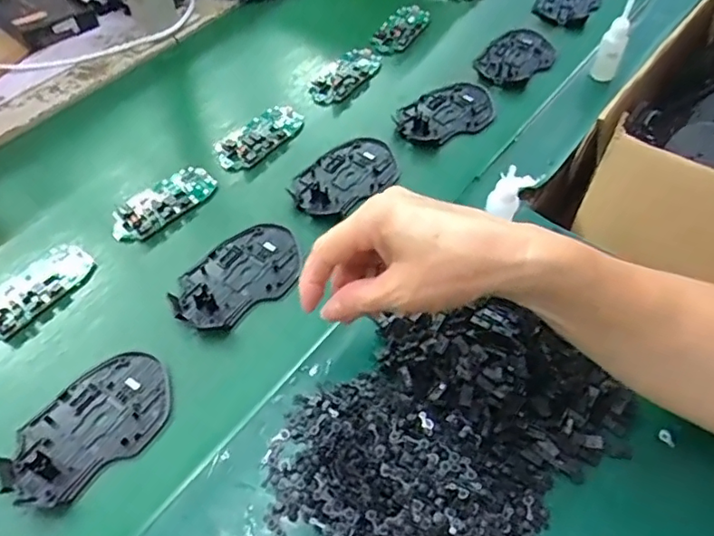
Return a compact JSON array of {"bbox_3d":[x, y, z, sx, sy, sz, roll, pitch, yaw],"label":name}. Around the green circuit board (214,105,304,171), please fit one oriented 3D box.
[{"bbox_3d":[-0.098,-0.136,0.564,0.055,0.009,0.100,35,60,24],"label":"green circuit board"}]

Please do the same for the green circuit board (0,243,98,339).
[{"bbox_3d":[-0.261,0.017,0.452,0.048,0.009,0.099,31,58,22],"label":"green circuit board"}]

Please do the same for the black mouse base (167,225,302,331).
[{"bbox_3d":[-0.095,0.003,0.456,0.073,0.011,0.111,34,60,24],"label":"black mouse base"}]

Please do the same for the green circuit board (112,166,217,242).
[{"bbox_3d":[-0.177,-0.061,0.511,0.099,0.007,0.054,-37,60,-25],"label":"green circuit board"}]

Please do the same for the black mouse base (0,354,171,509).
[{"bbox_3d":[-0.181,0.104,0.380,0.112,0.011,0.072,-35,60,-24],"label":"black mouse base"}]

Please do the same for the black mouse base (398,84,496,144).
[{"bbox_3d":[0.091,-0.160,0.581,0.106,0.010,0.073,-21,55,-15],"label":"black mouse base"}]

